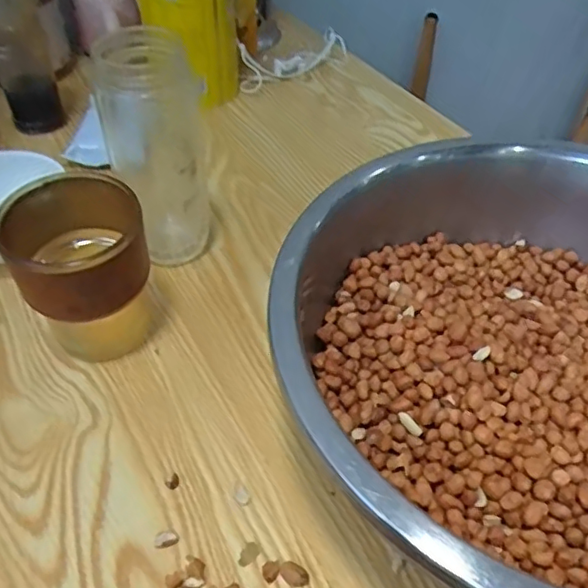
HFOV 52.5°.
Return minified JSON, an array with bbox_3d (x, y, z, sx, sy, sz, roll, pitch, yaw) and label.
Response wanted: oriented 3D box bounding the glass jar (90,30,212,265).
[{"bbox_3d":[-0.103,-0.114,0.453,0.071,0.160,0.084,-11,48,-13],"label":"glass jar"}]

